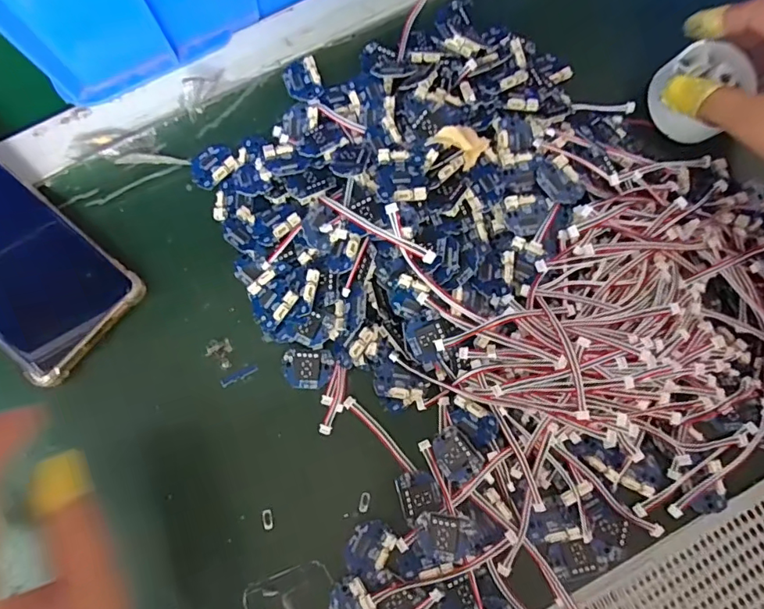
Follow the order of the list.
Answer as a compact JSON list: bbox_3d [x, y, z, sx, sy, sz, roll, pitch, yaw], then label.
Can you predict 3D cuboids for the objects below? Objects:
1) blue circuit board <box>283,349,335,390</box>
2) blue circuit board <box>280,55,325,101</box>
[{"bbox_3d":[-0.042,0.037,0.288,0.028,0.004,0.022,0,77,0],"label":"blue circuit board"},{"bbox_3d":[-0.051,-0.144,0.326,0.022,0.007,0.029,-21,78,-5],"label":"blue circuit board"}]

